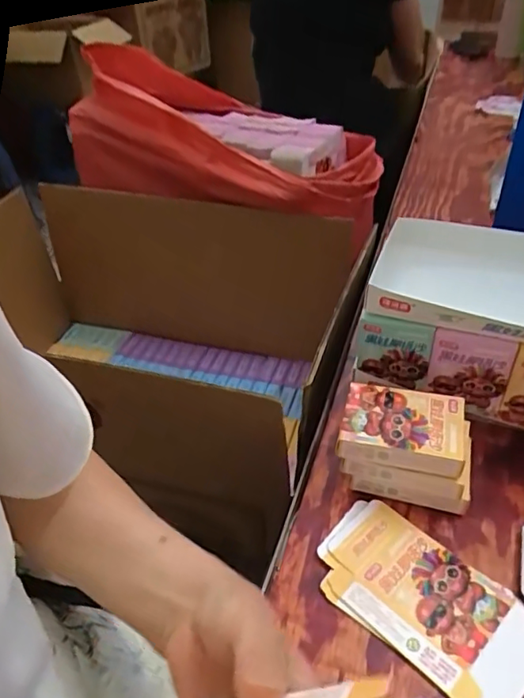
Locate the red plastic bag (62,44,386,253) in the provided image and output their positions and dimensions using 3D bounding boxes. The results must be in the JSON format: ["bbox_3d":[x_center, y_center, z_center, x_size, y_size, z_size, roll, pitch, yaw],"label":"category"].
[{"bbox_3d":[-0.053,-0.324,0.838,0.485,0.162,0.188,16,44,23],"label":"red plastic bag"}]

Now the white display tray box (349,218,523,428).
[{"bbox_3d":[0.270,-0.012,0.511,0.333,0.131,0.159,13,41,20],"label":"white display tray box"}]

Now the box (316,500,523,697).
[{"bbox_3d":[0.112,0.171,0.386,0.153,0.006,0.087,29,49,35],"label":"box"}]

